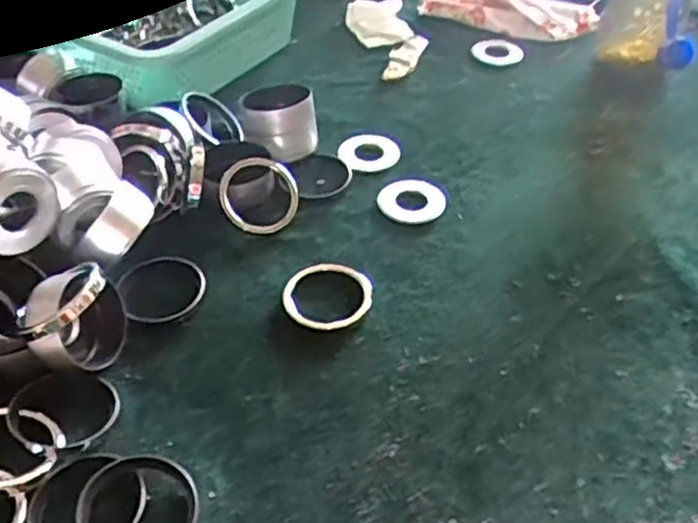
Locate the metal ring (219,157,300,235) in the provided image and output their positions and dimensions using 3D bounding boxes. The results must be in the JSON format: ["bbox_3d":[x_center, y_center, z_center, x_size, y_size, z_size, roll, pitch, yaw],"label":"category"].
[{"bbox_3d":[-0.076,-0.057,0.608,0.068,0.009,0.065,1,88,-17],"label":"metal ring"}]

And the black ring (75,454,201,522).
[{"bbox_3d":[-0.124,0.146,0.416,0.067,0.016,0.066,1,45,-1],"label":"black ring"}]

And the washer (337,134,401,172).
[{"bbox_3d":[0.019,-0.108,0.691,0.059,0.010,0.059,1,45,-1],"label":"washer"}]

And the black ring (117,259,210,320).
[{"bbox_3d":[-0.145,0.018,0.548,0.066,0.011,0.061,4,52,-6],"label":"black ring"}]

